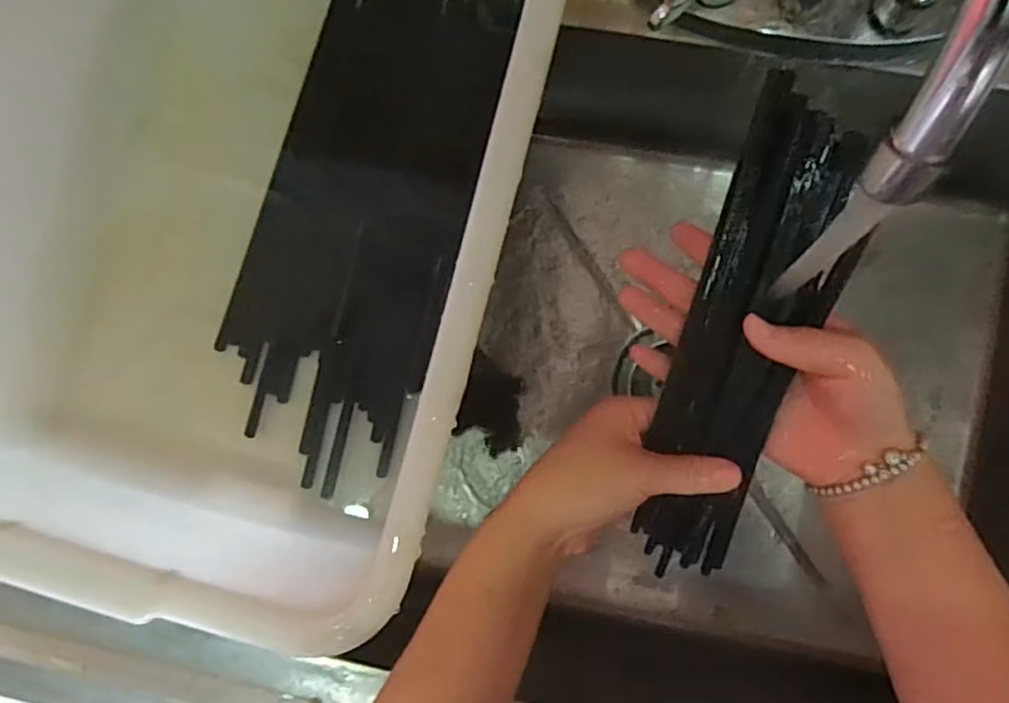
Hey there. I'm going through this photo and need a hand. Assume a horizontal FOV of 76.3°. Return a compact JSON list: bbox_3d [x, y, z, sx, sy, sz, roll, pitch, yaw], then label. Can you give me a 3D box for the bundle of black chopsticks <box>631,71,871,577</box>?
[{"bbox_3d":[0.124,0.002,0.332,0.064,0.022,0.254,12,109,6],"label":"bundle of black chopsticks"}]

